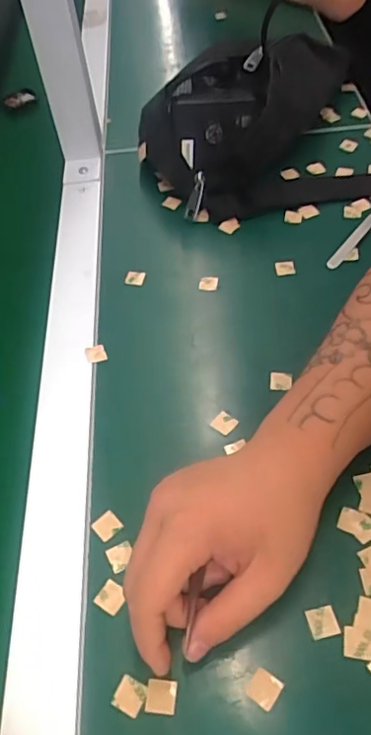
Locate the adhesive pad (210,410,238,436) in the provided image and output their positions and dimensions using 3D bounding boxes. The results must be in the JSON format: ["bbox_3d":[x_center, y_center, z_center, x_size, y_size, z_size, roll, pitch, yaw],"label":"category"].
[{"bbox_3d":[0.028,0.039,0.394,0.015,0.004,0.016,30,61,26],"label":"adhesive pad"}]

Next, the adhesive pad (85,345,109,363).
[{"bbox_3d":[-0.071,-0.011,0.438,0.017,0.005,0.016,-19,53,-9],"label":"adhesive pad"}]

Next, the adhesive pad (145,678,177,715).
[{"bbox_3d":[-0.013,0.170,0.290,0.015,0.004,0.016,2,52,8],"label":"adhesive pad"}]

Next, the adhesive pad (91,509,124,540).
[{"bbox_3d":[-0.049,0.099,0.350,0.016,0.004,0.016,35,63,28],"label":"adhesive pad"}]

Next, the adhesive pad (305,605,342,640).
[{"bbox_3d":[0.076,0.140,0.308,0.016,0.004,0.016,-13,52,-4],"label":"adhesive pad"}]

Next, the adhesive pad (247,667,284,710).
[{"bbox_3d":[0.041,0.166,0.289,0.015,0.004,0.015,30,60,25],"label":"adhesive pad"}]

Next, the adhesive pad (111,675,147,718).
[{"bbox_3d":[-0.030,0.171,0.291,0.016,0.004,0.016,19,57,20],"label":"adhesive pad"}]

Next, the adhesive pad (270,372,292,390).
[{"bbox_3d":[0.071,0.010,0.413,0.016,0.006,0.014,3,53,8],"label":"adhesive pad"}]

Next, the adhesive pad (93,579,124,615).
[{"bbox_3d":[-0.043,0.132,0.321,0.016,0.004,0.015,27,60,24],"label":"adhesive pad"}]

